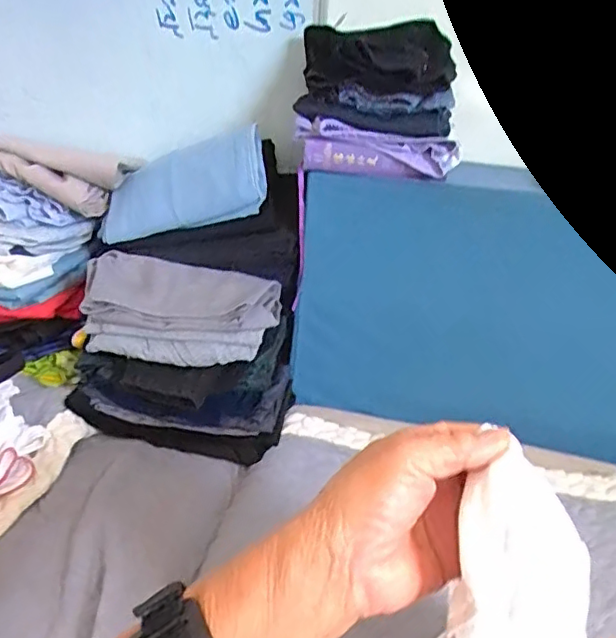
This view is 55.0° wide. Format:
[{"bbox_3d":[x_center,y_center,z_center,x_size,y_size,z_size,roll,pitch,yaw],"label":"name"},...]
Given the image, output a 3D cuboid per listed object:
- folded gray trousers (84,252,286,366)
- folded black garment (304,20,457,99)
[{"bbox_3d":[-0.167,-0.011,0.753,0.252,0.080,0.116,9,30,9],"label":"folded gray trousers"},{"bbox_3d":[0.090,-0.336,0.758,0.183,0.073,0.142,4,29,0],"label":"folded black garment"}]

